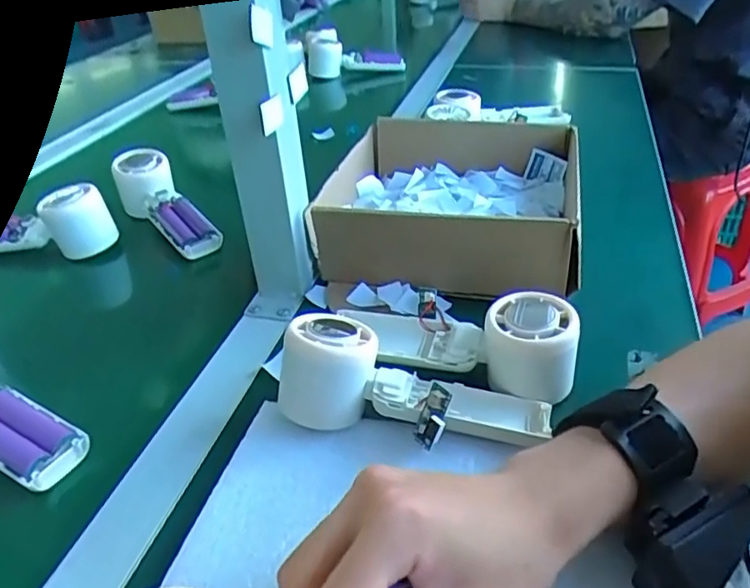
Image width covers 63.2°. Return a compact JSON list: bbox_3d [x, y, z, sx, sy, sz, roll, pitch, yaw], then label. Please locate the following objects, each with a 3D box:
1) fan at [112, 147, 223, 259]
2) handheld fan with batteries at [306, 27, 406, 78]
[{"bbox_3d":[-0.210,-0.086,0.623,0.049,0.051,0.170,-29,55,-29],"label":"fan"},{"bbox_3d":[-0.033,-0.433,1.088,0.171,0.056,0.098,0,37,6],"label":"handheld fan with batteries"}]

